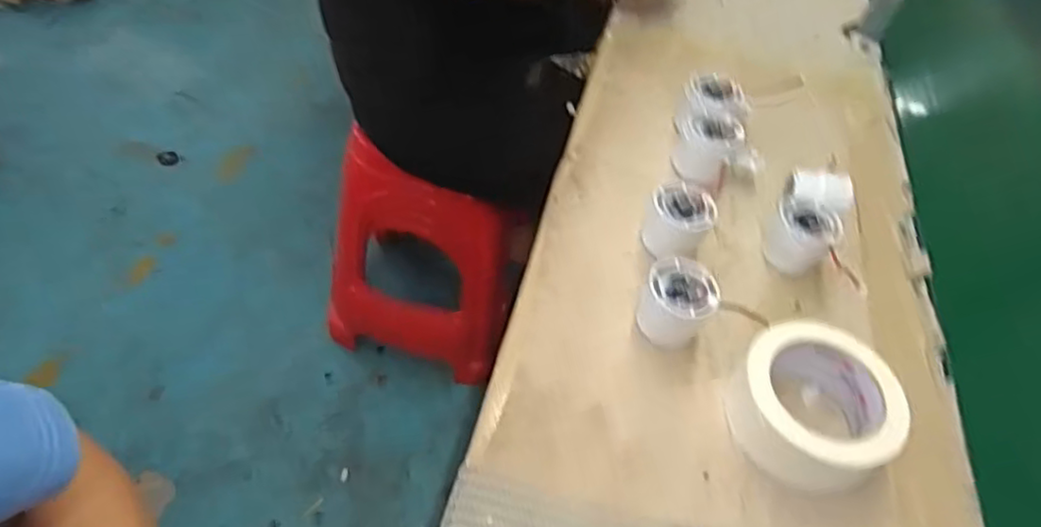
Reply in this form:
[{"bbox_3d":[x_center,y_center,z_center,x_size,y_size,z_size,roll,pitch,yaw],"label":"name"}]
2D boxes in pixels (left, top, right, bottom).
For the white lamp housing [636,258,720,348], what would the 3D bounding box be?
[{"bbox_3d":[0.121,0.031,0.523,0.051,0.051,0.052,5,50,-5],"label":"white lamp housing"}]

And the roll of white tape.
[{"bbox_3d":[0.206,0.099,0.475,0.100,0.046,0.105,5,50,-5],"label":"roll of white tape"}]

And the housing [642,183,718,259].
[{"bbox_3d":[0.135,-0.035,0.582,0.054,0.049,0.048,19,50,7],"label":"housing"}]

